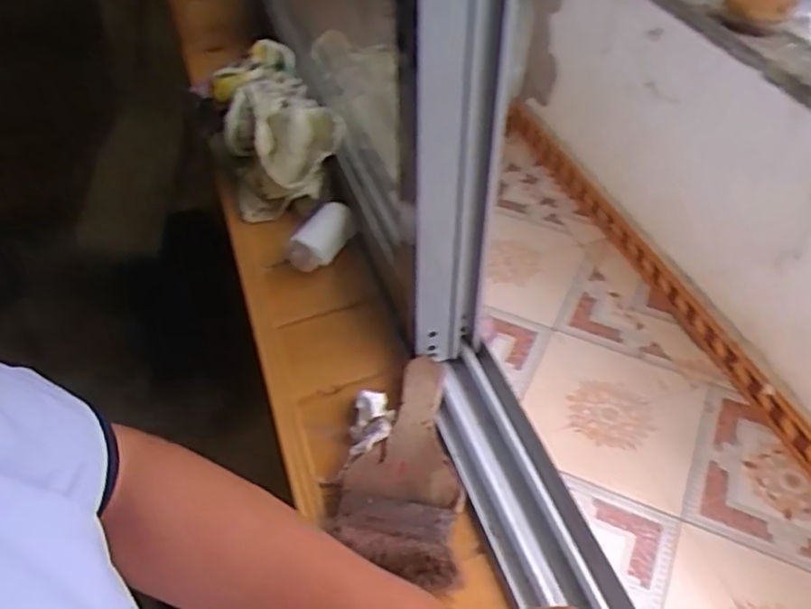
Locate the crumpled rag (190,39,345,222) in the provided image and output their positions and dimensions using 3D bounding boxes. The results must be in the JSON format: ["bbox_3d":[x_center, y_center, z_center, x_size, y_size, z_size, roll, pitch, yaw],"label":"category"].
[{"bbox_3d":[-0.171,-0.221,0.854,0.134,0.093,0.256,-18,49,-15],"label":"crumpled rag"}]

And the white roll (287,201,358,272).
[{"bbox_3d":[-0.091,-0.073,0.733,0.048,0.045,0.074,22,51,21],"label":"white roll"}]

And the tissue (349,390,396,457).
[{"bbox_3d":[-0.028,0.100,0.562,0.037,0.022,0.056,-5,47,-3],"label":"tissue"}]

